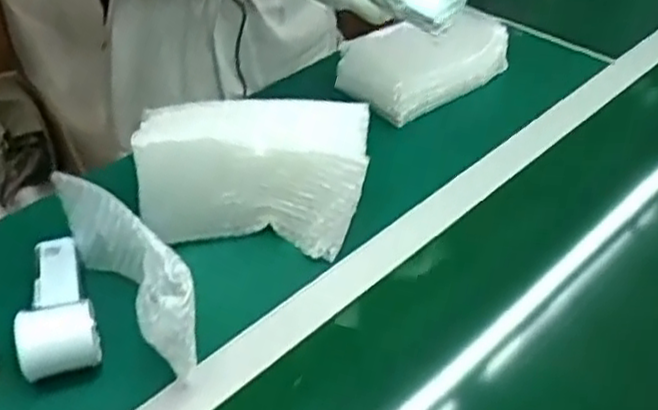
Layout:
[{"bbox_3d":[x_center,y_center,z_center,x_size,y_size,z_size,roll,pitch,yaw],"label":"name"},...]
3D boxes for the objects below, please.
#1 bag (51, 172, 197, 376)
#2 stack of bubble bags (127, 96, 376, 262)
[{"bbox_3d":[-0.161,0.055,0.623,0.048,0.105,0.175,-27,49,-29],"label":"bag"},{"bbox_3d":[-0.068,-0.026,0.707,0.213,0.119,0.085,1,41,0],"label":"stack of bubble bags"}]

